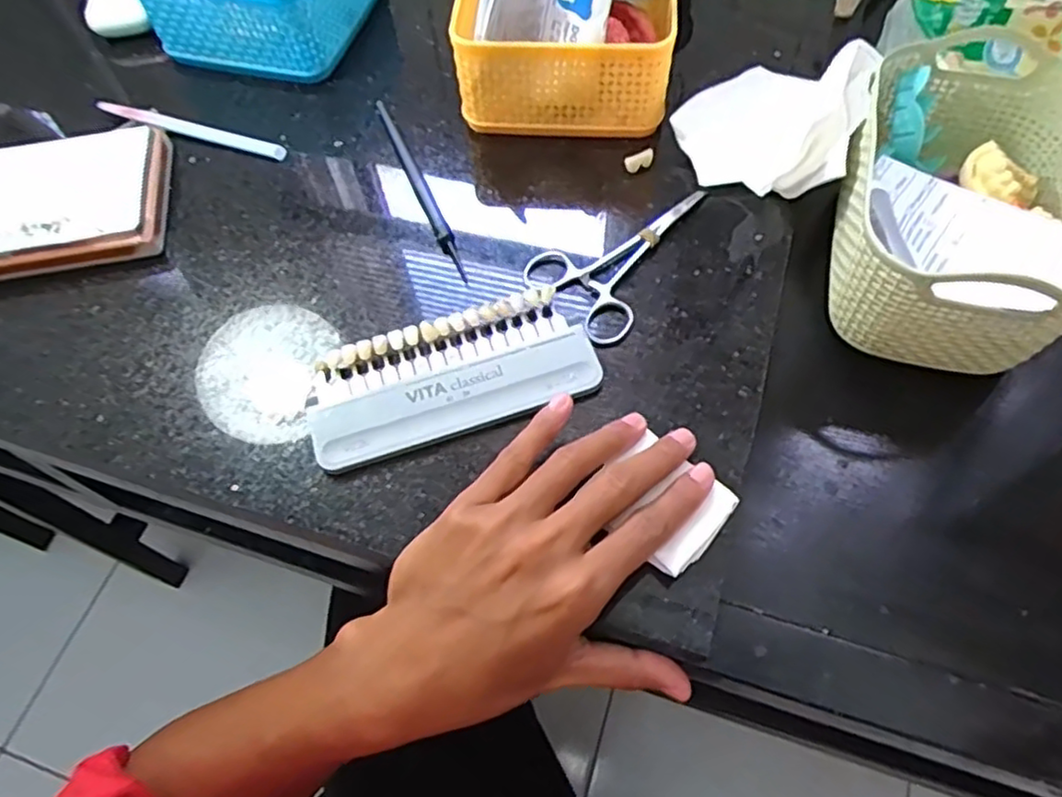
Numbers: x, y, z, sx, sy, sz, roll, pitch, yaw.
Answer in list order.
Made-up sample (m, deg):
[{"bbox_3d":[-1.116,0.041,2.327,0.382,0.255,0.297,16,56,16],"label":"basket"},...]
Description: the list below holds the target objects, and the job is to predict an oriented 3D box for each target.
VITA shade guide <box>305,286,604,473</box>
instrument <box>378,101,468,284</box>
[{"bbox_3d":[-0.042,-0.014,0.358,0.145,0.009,0.068,-17,63,-6],"label":"VITA shade guide"},{"bbox_3d":[-0.070,-0.135,0.427,0.010,0.013,0.150,-22,63,-8],"label":"instrument"}]

